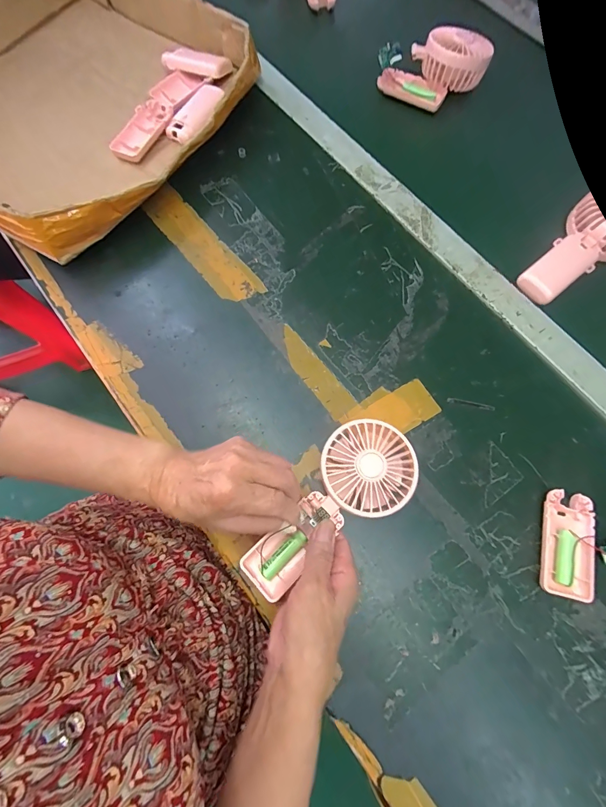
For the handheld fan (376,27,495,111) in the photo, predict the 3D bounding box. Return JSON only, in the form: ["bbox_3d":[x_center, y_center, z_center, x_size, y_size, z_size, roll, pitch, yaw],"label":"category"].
[{"bbox_3d":[0.176,-0.460,0.480,0.138,0.049,0.079,-23,76,-7],"label":"handheld fan"}]

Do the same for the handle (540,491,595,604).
[{"bbox_3d":[0.249,0.133,0.332,0.045,0.016,0.094,13,74,3],"label":"handle"}]

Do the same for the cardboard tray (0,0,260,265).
[{"bbox_3d":[-0.293,-0.407,0.452,0.397,0.065,0.416,36,77,9],"label":"cardboard tray"}]

